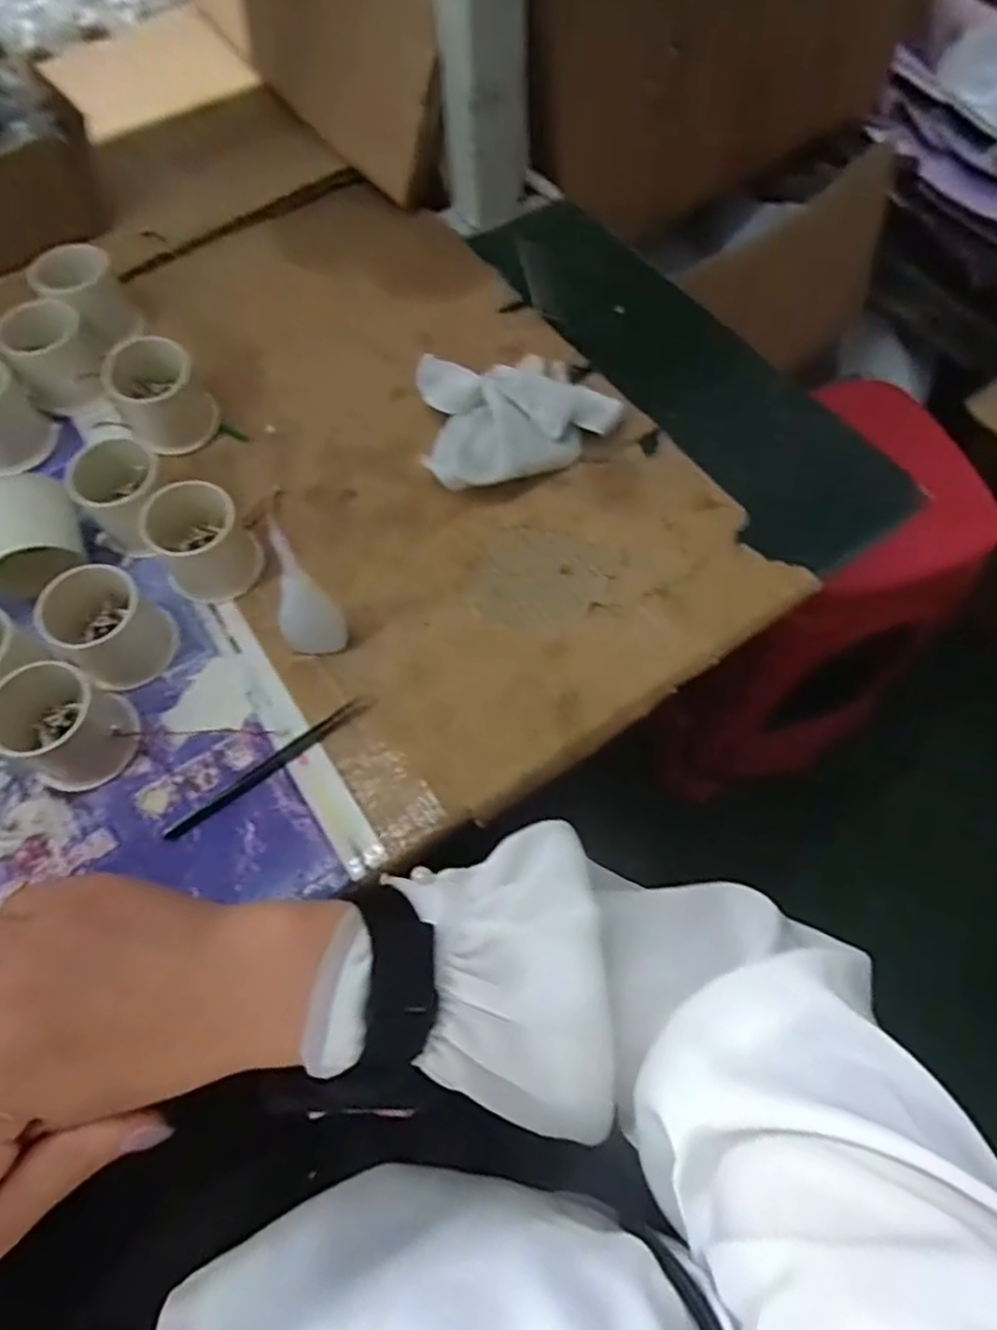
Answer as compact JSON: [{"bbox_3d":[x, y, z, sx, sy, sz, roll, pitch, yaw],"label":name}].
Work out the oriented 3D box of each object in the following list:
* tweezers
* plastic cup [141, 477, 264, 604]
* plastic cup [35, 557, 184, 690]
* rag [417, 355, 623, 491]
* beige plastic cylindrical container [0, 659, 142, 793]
[{"bbox_3d":[-0.122,0.054,0.383,0.123,0.006,0.010,-37,70,-15],"label":"tweezers"},{"bbox_3d":[-0.178,-0.076,0.418,0.053,0.044,0.057,0,65,1],"label":"plastic cup"},{"bbox_3d":[-0.217,-0.021,0.392,0.052,0.049,0.054,0,65,1],"label":"plastic cup"},{"bbox_3d":[0.009,-0.174,0.470,0.132,0.044,0.111,-16,66,-6],"label":"rag"},{"bbox_3d":[-0.227,0.033,0.369,0.053,0.049,0.054,0,65,1],"label":"beige plastic cylindrical container"}]

